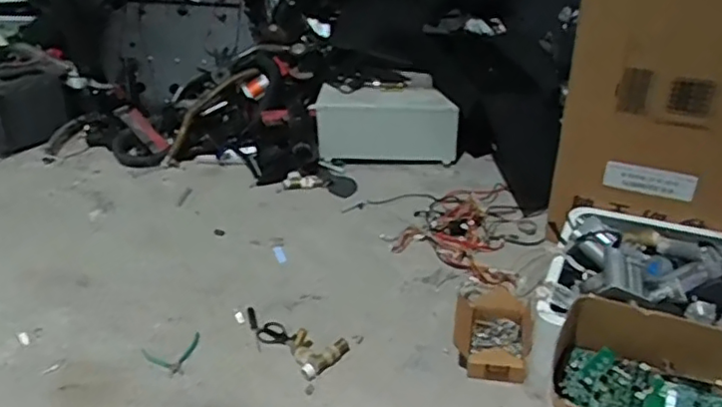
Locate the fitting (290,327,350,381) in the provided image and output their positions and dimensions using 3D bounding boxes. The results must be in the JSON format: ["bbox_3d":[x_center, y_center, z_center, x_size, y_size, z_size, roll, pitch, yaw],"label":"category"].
[{"bbox_3d":[-0.098,0.311,1.337,0.103,0.028,0.120,27,43,36],"label":"fitting"}]

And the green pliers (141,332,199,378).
[{"bbox_3d":[-0.408,0.335,1.354,0.123,0.013,0.102,-11,35,-14],"label":"green pliers"}]

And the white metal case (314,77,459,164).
[{"bbox_3d":[0.077,-0.232,1.884,0.427,0.225,0.121,6,34,13],"label":"white metal case"}]

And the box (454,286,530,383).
[{"bbox_3d":[0.275,0.272,1.321,0.148,0.071,0.229,5,34,10],"label":"box"}]

